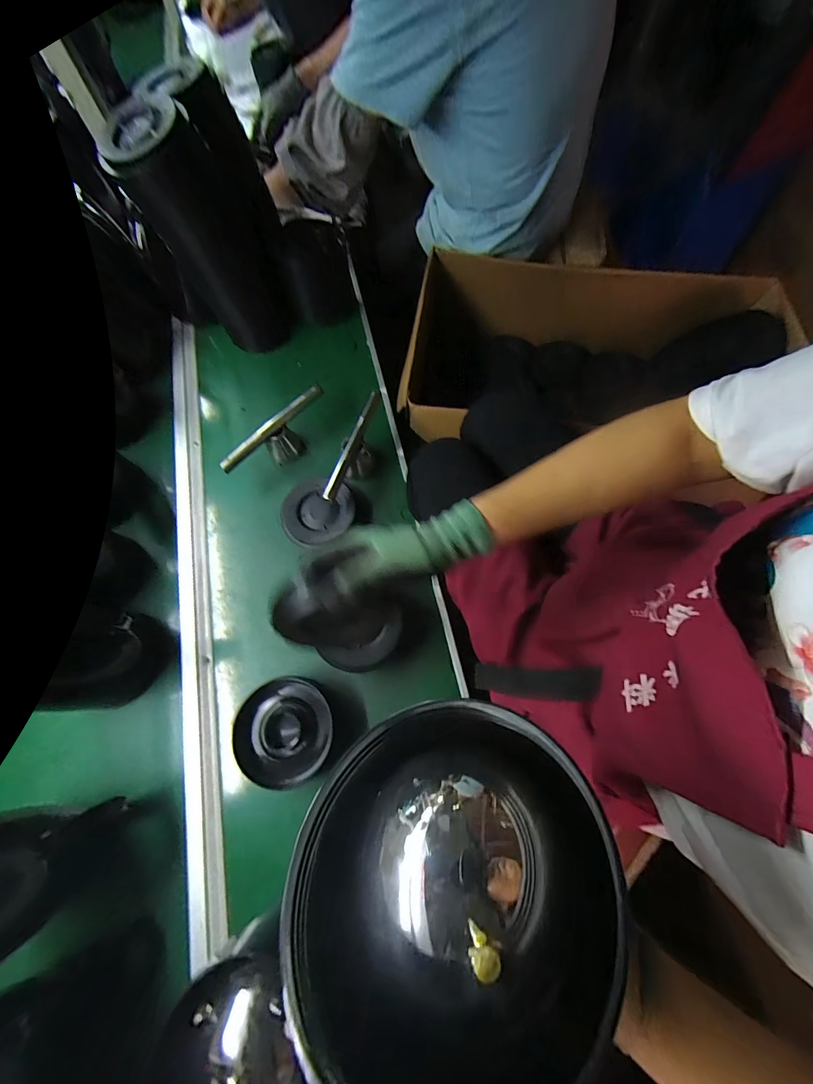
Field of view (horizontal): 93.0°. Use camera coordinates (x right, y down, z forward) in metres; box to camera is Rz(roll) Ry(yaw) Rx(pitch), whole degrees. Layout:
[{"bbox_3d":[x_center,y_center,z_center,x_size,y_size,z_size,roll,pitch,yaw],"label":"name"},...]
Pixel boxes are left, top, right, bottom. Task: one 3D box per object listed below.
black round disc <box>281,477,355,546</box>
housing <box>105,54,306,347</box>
[{"bbox_3d":[-0.137,-0.046,0.591,0.110,0.033,0.103,-1,70,2],"label":"black round disc"},{"bbox_3d":[-0.303,-0.514,0.630,0.176,0.298,0.205,-22,71,-5],"label":"housing"}]

